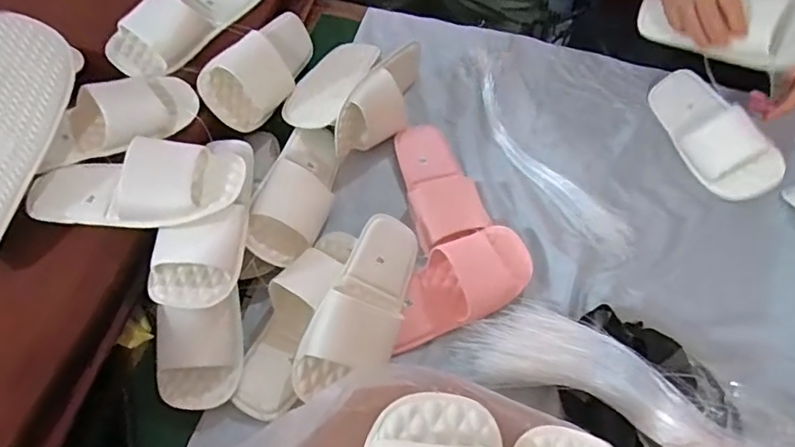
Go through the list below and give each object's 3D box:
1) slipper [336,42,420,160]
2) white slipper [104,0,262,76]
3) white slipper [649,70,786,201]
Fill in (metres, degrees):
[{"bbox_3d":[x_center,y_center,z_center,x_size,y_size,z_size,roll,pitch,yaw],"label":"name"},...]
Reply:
[{"bbox_3d":[-0.011,-0.186,0.792,0.067,0.099,0.227,22,59,10],"label":"slipper"},{"bbox_3d":[-0.284,-0.288,0.732,0.087,0.061,0.237,35,62,17],"label":"white slipper"},{"bbox_3d":[0.470,-0.153,0.814,0.092,0.085,0.250,-9,59,-9],"label":"white slipper"}]

